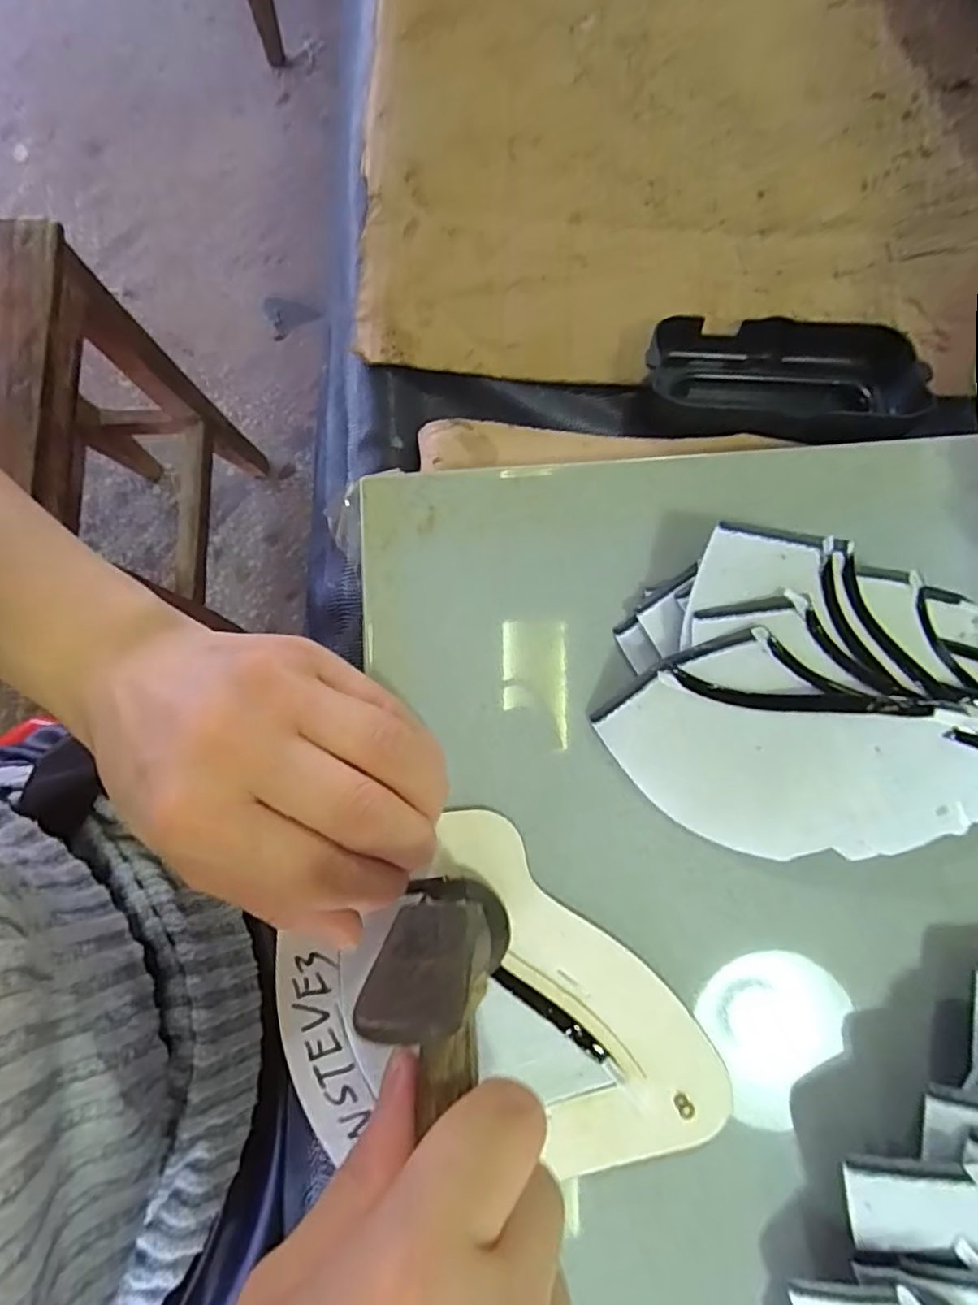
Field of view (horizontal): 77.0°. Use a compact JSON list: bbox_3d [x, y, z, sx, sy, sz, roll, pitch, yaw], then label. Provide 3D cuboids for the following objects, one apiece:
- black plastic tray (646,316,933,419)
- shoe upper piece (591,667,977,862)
[{"bbox_3d":[0.128,-0.124,0.267,0.111,0.020,0.032,6,81,4],"label":"black plastic tray"},{"bbox_3d":[0.098,0.038,0.199,0.121,0.016,0.057,8,109,17],"label":"shoe upper piece"}]

